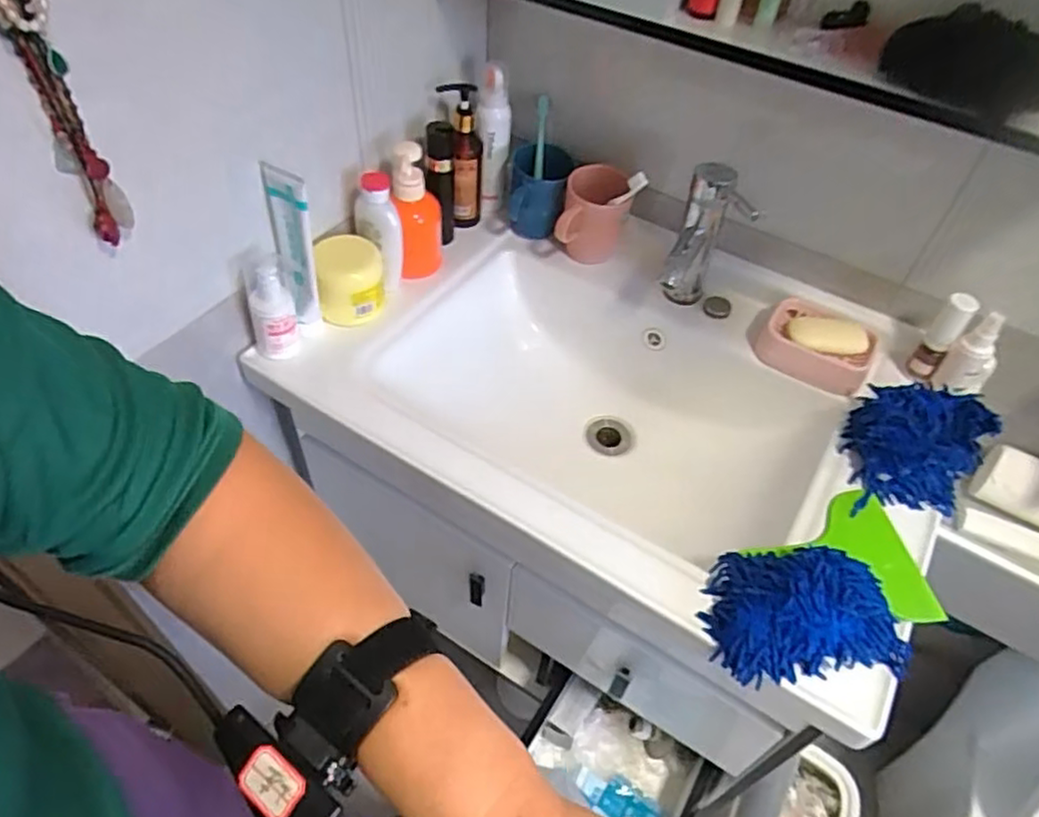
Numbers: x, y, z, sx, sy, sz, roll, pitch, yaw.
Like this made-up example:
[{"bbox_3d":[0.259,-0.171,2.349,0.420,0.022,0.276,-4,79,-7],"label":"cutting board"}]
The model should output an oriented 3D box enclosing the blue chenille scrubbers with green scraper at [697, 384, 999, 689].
[{"bbox_3d":[0.320,0.109,0.622,0.152,0.055,0.375,39,57,25],"label":"blue chenille scrubbers with green scraper"}]

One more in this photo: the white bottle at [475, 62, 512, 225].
[{"bbox_3d":[-0.034,-0.333,0.887,0.041,0.203,0.047,4,50,-1],"label":"white bottle"}]

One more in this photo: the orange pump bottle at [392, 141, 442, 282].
[{"bbox_3d":[-0.119,-0.230,0.815,0.060,0.157,0.052,-11,52,-14],"label":"orange pump bottle"}]

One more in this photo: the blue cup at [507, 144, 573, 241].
[{"bbox_3d":[0.024,-0.278,0.899,0.081,0.097,0.092,4,50,-1],"label":"blue cup"}]

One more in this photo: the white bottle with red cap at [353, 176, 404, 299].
[{"bbox_3d":[-0.162,-0.197,0.795,0.046,0.143,0.050,29,54,19],"label":"white bottle with red cap"}]

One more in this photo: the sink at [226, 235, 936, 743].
[{"bbox_3d":[0.120,0.019,0.830,0.653,0.191,0.463,29,54,19],"label":"sink"}]

